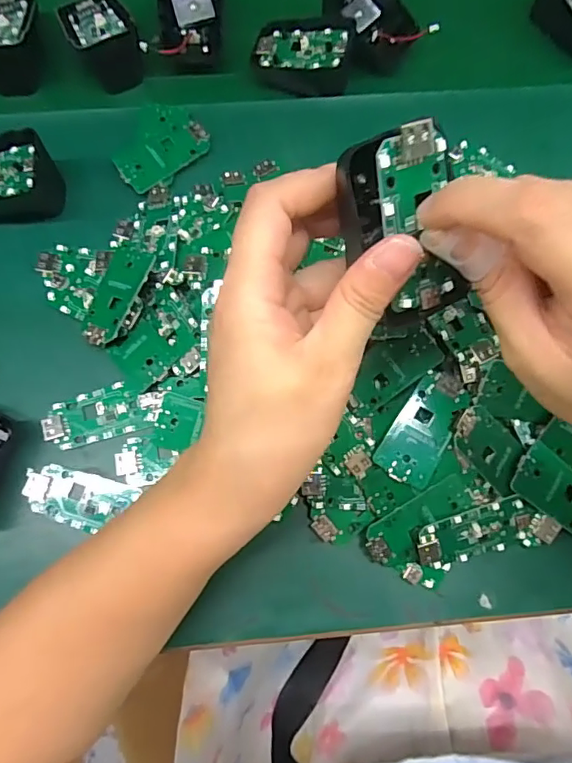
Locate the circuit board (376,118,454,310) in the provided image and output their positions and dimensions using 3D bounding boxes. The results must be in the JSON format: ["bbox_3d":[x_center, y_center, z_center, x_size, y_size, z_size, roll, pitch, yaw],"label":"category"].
[{"bbox_3d":[0.048,-0.058,0.187,0.029,0.005,0.064,-22,116,-22],"label":"circuit board"}]

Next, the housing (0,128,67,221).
[{"bbox_3d":[-0.178,-0.127,0.324,0.072,0.035,0.046,6,77,-1],"label":"housing"}]

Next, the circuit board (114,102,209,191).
[{"bbox_3d":[-0.087,-0.159,0.345,0.064,0.006,0.048,-39,81,-10],"label":"circuit board"}]

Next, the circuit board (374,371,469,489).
[{"bbox_3d":[0.076,0.026,0.286,0.030,0.011,0.061,32,78,7],"label":"circuit board"}]

